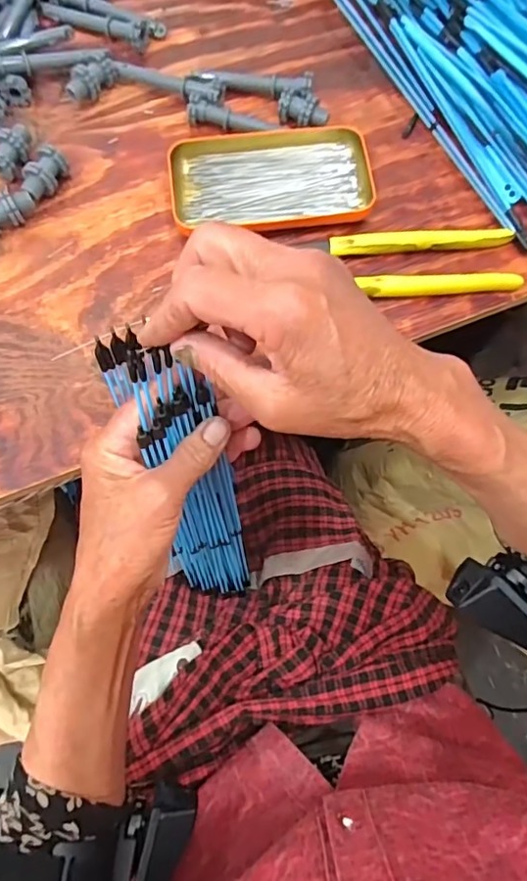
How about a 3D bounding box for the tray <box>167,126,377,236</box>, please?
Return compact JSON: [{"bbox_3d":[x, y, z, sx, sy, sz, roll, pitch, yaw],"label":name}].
[{"bbox_3d":[0.004,-0.192,0.407,0.142,0.019,0.081,-9,75,-4],"label":"tray"}]

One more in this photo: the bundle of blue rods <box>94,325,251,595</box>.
[{"bbox_3d":[-0.051,0.043,0.415,0.060,0.323,0.049,-17,59,-6],"label":"bundle of blue rods"}]

